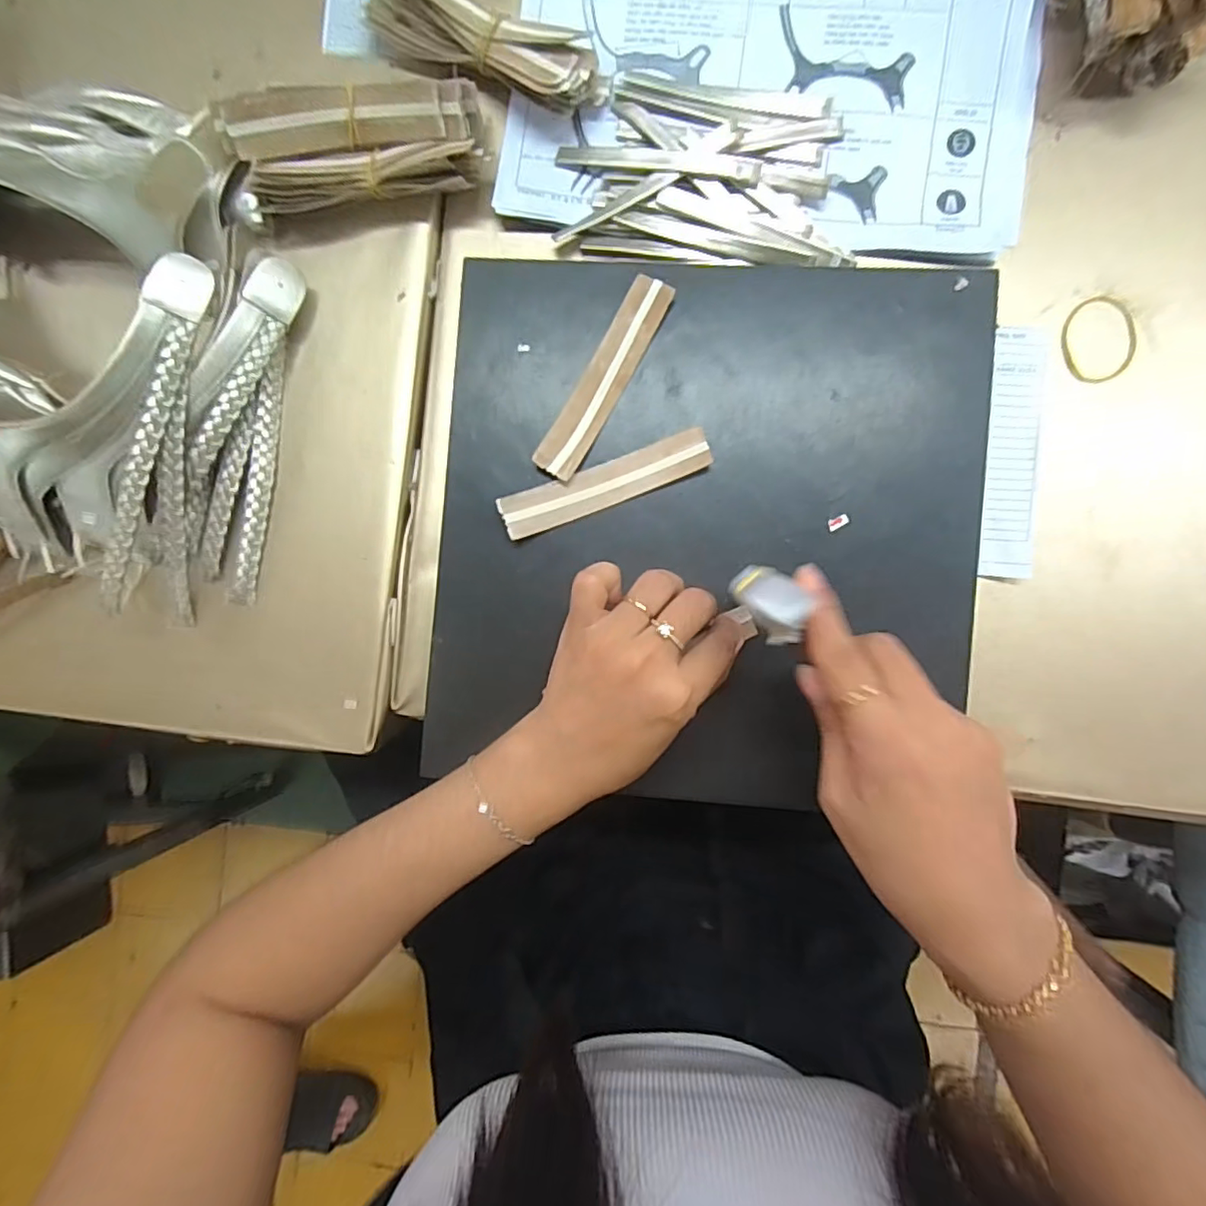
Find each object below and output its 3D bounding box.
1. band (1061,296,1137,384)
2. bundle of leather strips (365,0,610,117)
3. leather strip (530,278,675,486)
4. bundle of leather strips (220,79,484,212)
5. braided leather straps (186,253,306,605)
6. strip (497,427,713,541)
[{"bbox_3d":[0.287,-0.152,0.345,0.041,0.004,0.049,-2,90,4],"label":"band"},{"bbox_3d":[-0.069,-0.331,0.349,0.143,0.035,0.045,23,92,3],"label":"bundle of leather strips"},{"bbox_3d":[0.000,-0.127,0.337,0.025,0.007,0.120,30,92,3],"label":"leather strip"},{"bbox_3d":[-0.139,-0.264,0.348,0.142,0.046,0.055,-5,90,4],"label":"bundle of leather strips"},{"bbox_3d":[-0.220,-0.105,0.359,0.041,0.035,0.200,10,91,4],"label":"braided leather straps"},{"bbox_3d":[0.001,-0.067,0.336,0.119,0.008,0.024,-20,87,2],"label":"strip"}]

